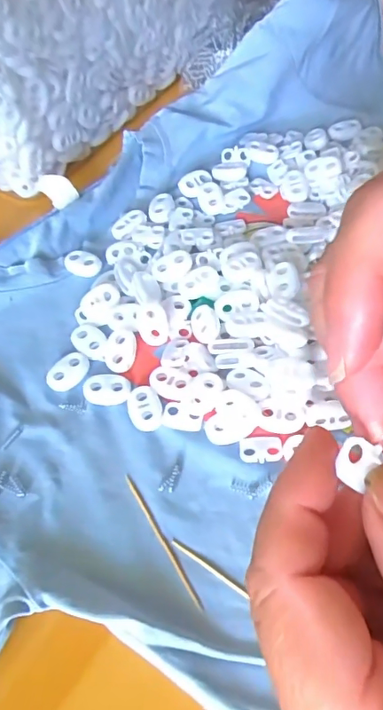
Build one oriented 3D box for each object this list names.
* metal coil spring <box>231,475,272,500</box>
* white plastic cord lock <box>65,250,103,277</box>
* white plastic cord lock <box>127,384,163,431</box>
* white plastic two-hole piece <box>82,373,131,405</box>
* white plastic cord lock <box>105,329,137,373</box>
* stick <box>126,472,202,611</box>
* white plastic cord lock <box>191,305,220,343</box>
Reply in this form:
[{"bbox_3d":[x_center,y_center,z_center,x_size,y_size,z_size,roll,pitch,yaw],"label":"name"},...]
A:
[{"bbox_3d":[0.025,0.056,0.211,0.017,0.004,0.009,-3,59,2],"label":"metal coil spring"},{"bbox_3d":[-0.062,-0.052,0.283,0.022,0.004,0.015,8,60,8],"label":"white plastic cord lock"},{"bbox_3d":[-0.022,0.024,0.234,0.015,0.004,0.023,-18,60,-7],"label":"white plastic cord lock"},{"bbox_3d":[-0.041,0.016,0.241,0.022,0.005,0.015,-4,59,1],"label":"white plastic two-hole piece"},{"bbox_3d":[-0.036,-0.002,0.250,0.016,0.004,0.022,6,60,7],"label":"white plastic cord lock"},{"bbox_3d":[-0.013,0.074,0.203,0.004,0.004,0.061,-29,62,-13],"label":"stick"},{"bbox_3d":[0.007,-0.016,0.252,0.014,0.004,0.022,-5,59,1],"label":"white plastic cord lock"}]

